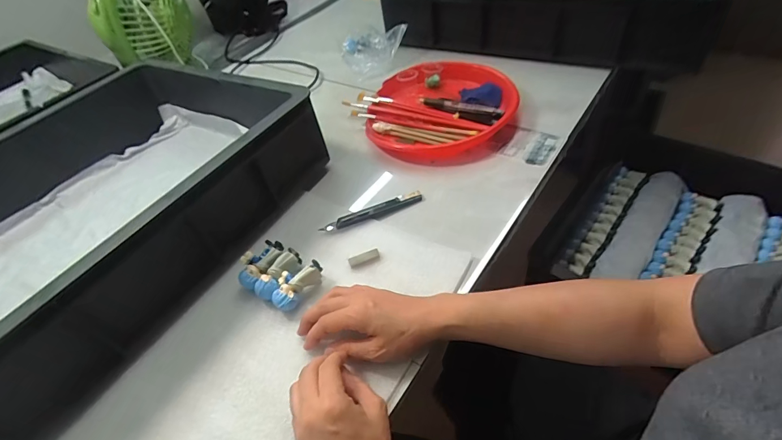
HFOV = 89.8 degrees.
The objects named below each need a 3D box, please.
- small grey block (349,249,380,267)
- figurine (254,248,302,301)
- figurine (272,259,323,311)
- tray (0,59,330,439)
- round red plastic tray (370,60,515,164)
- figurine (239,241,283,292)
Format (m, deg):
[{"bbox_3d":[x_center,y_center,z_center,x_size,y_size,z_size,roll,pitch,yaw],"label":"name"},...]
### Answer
[{"bbox_3d":[-0.032,0.045,0.466,0.037,0.006,0.012,-17,47,-9],"label":"small grey block"},{"bbox_3d":[-0.129,0.063,0.450,0.028,0.032,0.062,18,53,25],"label":"figurine"},{"bbox_3d":[-0.106,0.072,0.438,0.036,0.027,0.061,25,57,30],"label":"figurine"},{"bbox_3d":[-0.439,-0.013,0.503,0.466,0.123,0.564,19,54,26],"label":"tray"},{"bbox_3d":[0.084,-0.186,0.651,0.231,0.037,0.246,-4,46,4],"label":"round red plastic tray"},{"bbox_3d":[-0.155,0.053,0.464,0.032,0.029,0.063,17,53,24],"label":"figurine"}]

